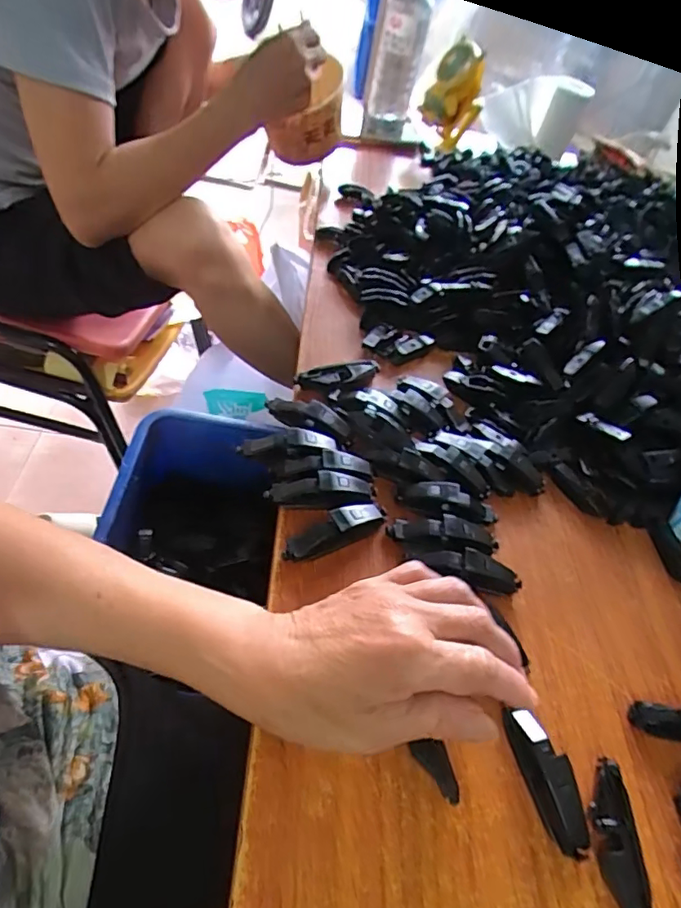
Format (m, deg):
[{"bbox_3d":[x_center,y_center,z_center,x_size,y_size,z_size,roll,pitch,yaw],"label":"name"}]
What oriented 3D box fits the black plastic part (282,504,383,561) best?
[{"bbox_3d":[-0.003,0.054,0.375,0.075,0.021,0.023,-16,56,-24],"label":"black plastic part"}]

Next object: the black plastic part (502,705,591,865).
[{"bbox_3d":[0.116,0.181,0.299,0.019,0.021,0.071,-12,58,-15],"label":"black plastic part"}]

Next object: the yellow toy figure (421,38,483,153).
[{"bbox_3d":[0.178,-0.565,0.872,0.088,0.149,0.071,19,49,3],"label":"yellow toy figure"}]

